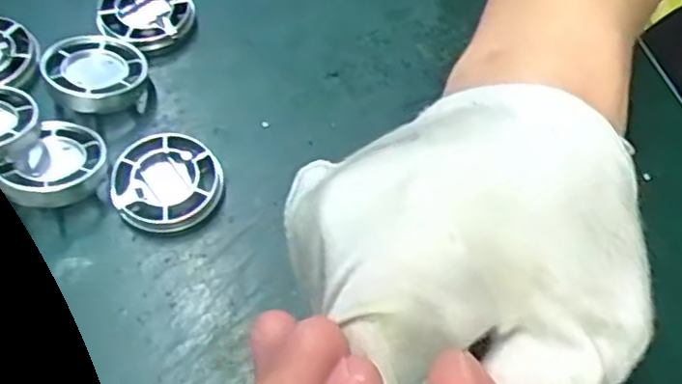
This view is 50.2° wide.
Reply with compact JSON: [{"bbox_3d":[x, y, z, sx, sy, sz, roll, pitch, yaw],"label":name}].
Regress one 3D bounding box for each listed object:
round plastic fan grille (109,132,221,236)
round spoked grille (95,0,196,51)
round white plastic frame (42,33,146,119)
[{"bbox_3d":[-0.062,-0.003,0.258,0.037,0.009,0.035,-35,67,-19],"label":"round plastic fan grille"},{"bbox_3d":[-0.079,-0.073,0.295,0.037,0.010,0.035,1,61,-1],"label":"round spoked grille"},{"bbox_3d":[-0.091,-0.044,0.276,0.035,0.013,0.039,-33,65,-24],"label":"round white plastic frame"}]

